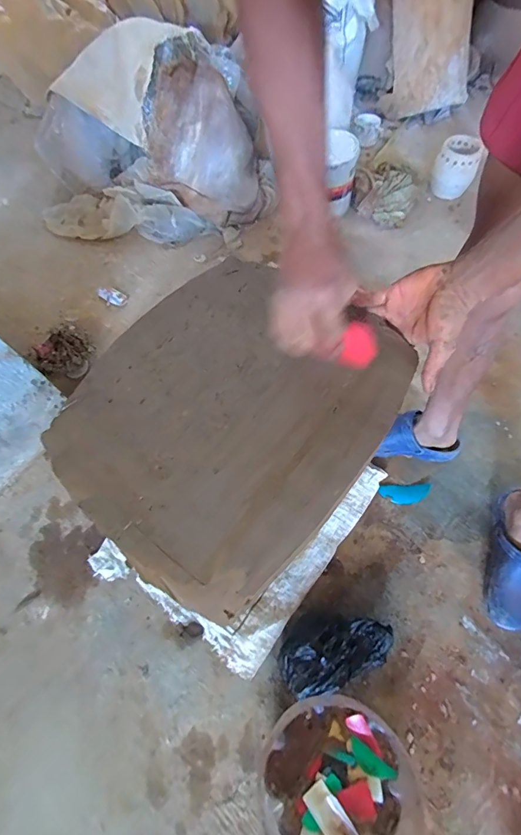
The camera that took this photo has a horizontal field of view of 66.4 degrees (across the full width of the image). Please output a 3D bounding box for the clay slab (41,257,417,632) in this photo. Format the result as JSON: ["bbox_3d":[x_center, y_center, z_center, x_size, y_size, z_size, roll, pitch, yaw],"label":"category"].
[{"bbox_3d":[-0.041,-0.019,0.502,0.347,0.032,0.405,32,68,19],"label":"clay slab"}]

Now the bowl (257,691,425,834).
[{"bbox_3d":[0.121,0.604,0.651,0.240,0.105,0.234,-1,61,2],"label":"bowl"}]

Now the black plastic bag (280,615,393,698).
[{"bbox_3d":[0.141,0.436,0.747,0.216,0.087,0.118,-11,63,-3],"label":"black plastic bag"}]

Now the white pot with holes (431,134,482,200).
[{"bbox_3d":[0.635,-0.808,1.304,0.130,0.137,0.144,18,64,13],"label":"white pot with holes"}]

